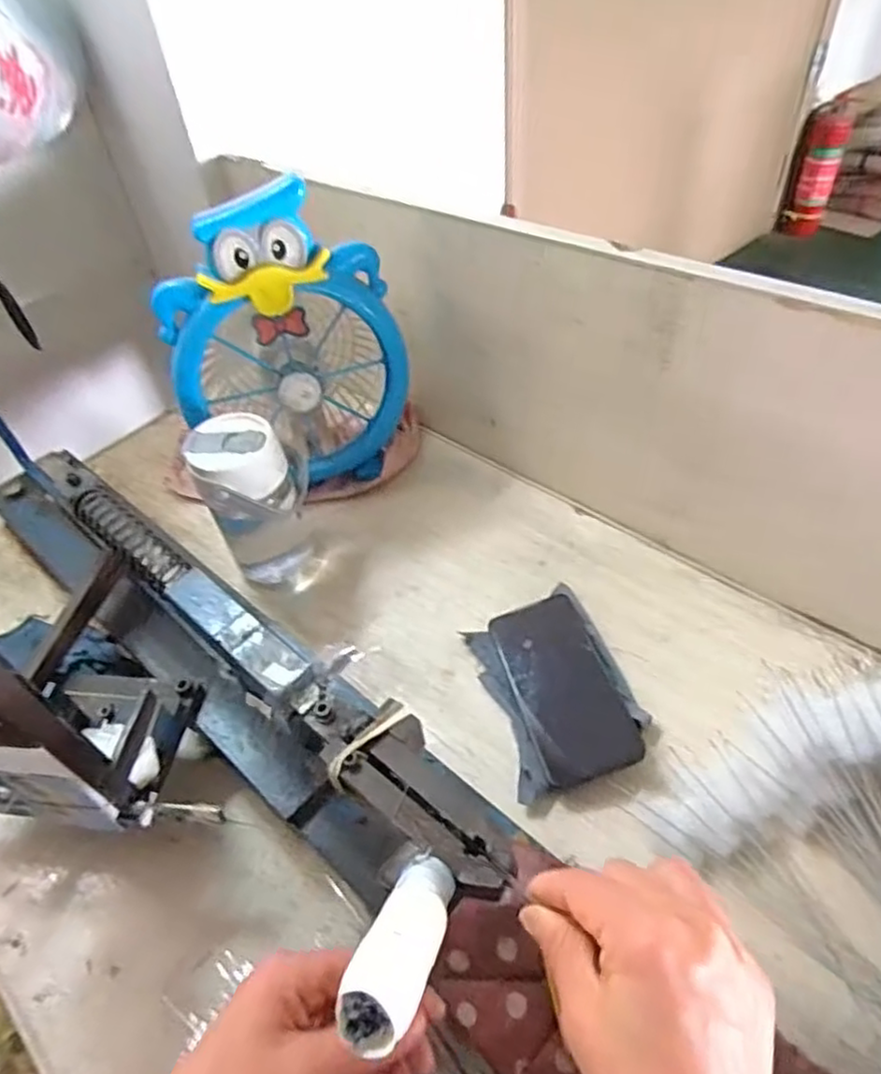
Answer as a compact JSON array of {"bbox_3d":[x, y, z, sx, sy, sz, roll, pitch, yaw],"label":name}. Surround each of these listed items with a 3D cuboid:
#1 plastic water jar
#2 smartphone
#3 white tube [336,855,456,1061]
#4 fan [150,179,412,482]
[{"bbox_3d":[-0.166,-0.029,0.619,0.088,0.156,0.077,-6,47,0],"label":"plastic water jar"},{"bbox_3d":[0.098,0.118,0.542,0.076,0.014,0.159,-26,46,6],"label":"smartphone"},{"bbox_3d":[-0.011,0.148,0.256,0.024,0.018,0.092,10,9,15],"label":"white tube"},{"bbox_3d":[-0.153,-0.194,0.684,0.219,0.295,0.141,-12,47,-5],"label":"fan"}]

